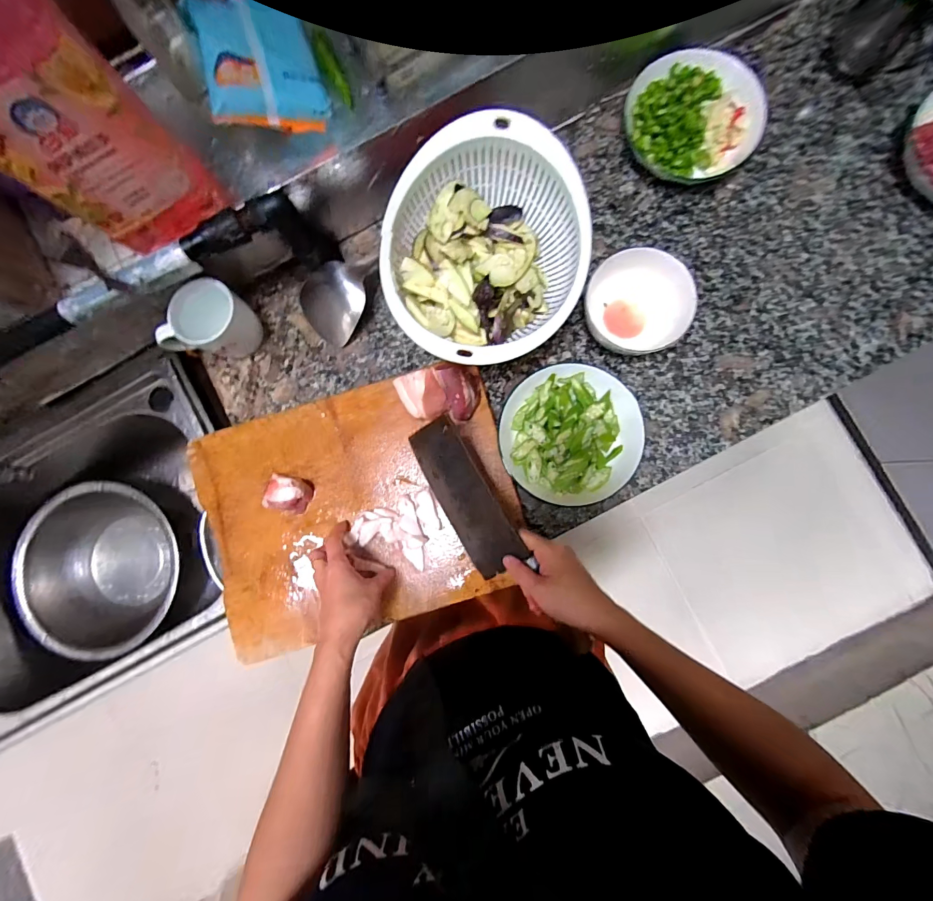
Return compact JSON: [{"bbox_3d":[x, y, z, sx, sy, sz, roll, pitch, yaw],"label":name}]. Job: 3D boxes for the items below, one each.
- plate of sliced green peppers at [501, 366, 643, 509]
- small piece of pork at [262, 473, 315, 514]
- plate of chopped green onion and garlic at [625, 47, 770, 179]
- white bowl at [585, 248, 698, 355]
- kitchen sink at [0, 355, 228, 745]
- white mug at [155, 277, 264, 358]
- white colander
[{"bbox_3d":[0.129,-0.022,0.505,0.168,0.050,0.171,0,87,3],"label":"plate of sliced green peppers"},{"bbox_3d":[-0.223,0.055,0.504,0.049,0.026,0.044,17,88,3],"label":"small piece of pork"},{"bbox_3d":[0.297,-0.436,0.527,0.175,0.042,0.154,30,89,4],"label":"plate of chopped green onion and garlic"},{"bbox_3d":[0.215,-0.188,0.507,0.104,0.061,0.130,-19,86,2],"label":"white bowl"},{"bbox_3d":[-0.569,0.140,0.663,0.532,0.226,0.396,-30,85,0],"label":"kitchen sink"},{"bbox_3d":[-0.322,-0.152,0.512,0.076,0.084,0.108,40,89,4],"label":"white mug"},{"bbox_3d":[0.025,-0.232,0.492,0.240,0.111,0.249,0,86,2],"label":"white colander"}]

